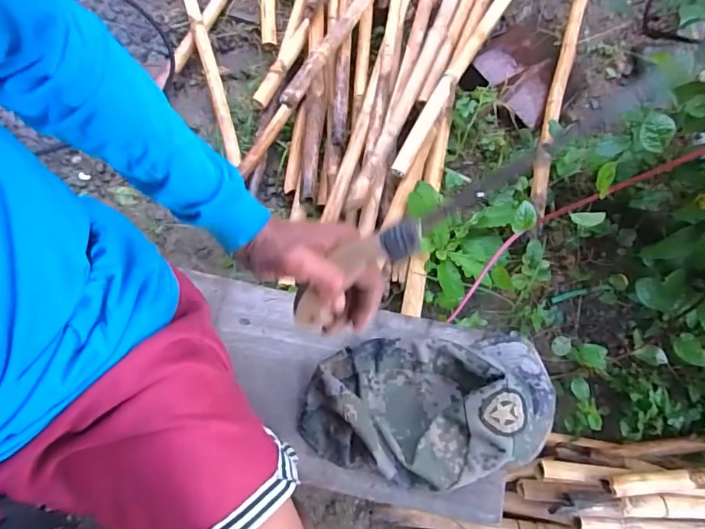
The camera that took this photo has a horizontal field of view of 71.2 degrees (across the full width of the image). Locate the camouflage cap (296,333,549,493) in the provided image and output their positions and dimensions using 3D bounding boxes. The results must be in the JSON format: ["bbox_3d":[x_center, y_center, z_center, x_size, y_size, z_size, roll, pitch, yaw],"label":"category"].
[{"bbox_3d":[0.087,0.154,0.529,0.270,0.062,0.161,-2,79,-7],"label":"camouflage cap"}]

